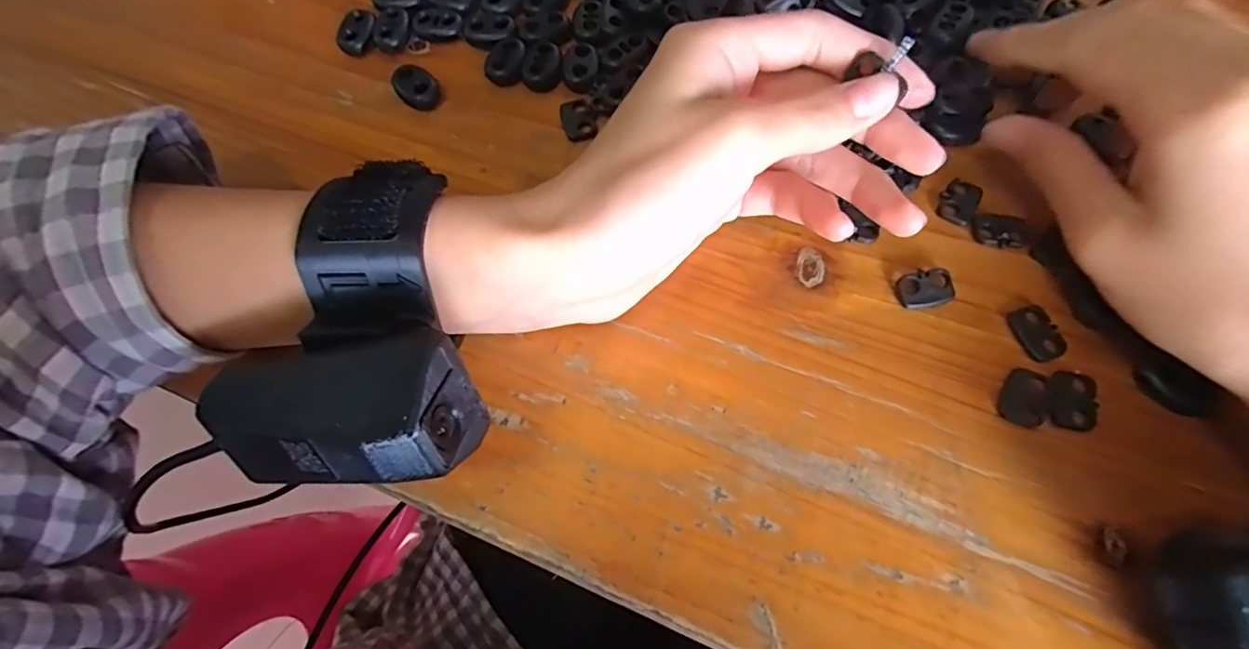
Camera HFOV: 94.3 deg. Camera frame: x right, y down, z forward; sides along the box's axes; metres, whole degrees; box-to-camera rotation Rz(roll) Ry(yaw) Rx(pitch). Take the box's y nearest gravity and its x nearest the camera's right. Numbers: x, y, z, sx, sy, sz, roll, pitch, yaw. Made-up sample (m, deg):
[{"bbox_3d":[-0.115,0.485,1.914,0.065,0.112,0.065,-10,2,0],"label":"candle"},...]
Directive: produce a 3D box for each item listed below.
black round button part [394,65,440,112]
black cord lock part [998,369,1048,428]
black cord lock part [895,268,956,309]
[{"bbox_3d":[-0.083,-0.096,0.234,0.015,0.009,0.018,-39,73,-12],"label":"black round button part"},{"bbox_3d":[0.126,0.022,0.181,0.013,0.004,0.019,20,72,9],"label":"black cord lock part"},{"bbox_3d":[0.102,-0.012,0.196,0.019,0.004,0.012,-8,69,-1],"label":"black cord lock part"}]

